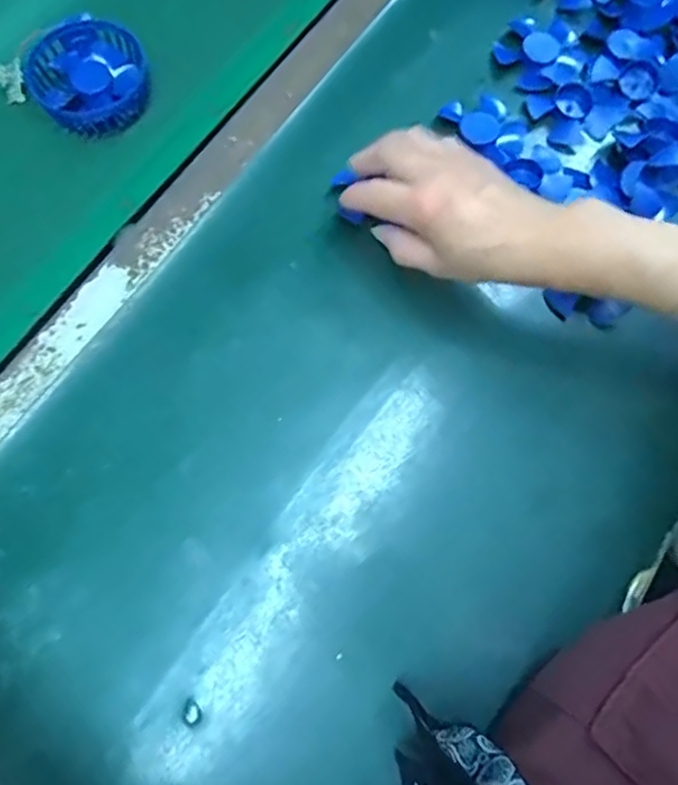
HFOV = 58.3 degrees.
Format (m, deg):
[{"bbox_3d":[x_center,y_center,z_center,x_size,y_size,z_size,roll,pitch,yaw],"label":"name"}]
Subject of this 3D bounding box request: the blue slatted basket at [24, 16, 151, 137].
[{"bbox_3d":[-0.197,-0.251,0.482,0.090,0.018,0.093,0,74,-1],"label":"blue slatted basket"}]

